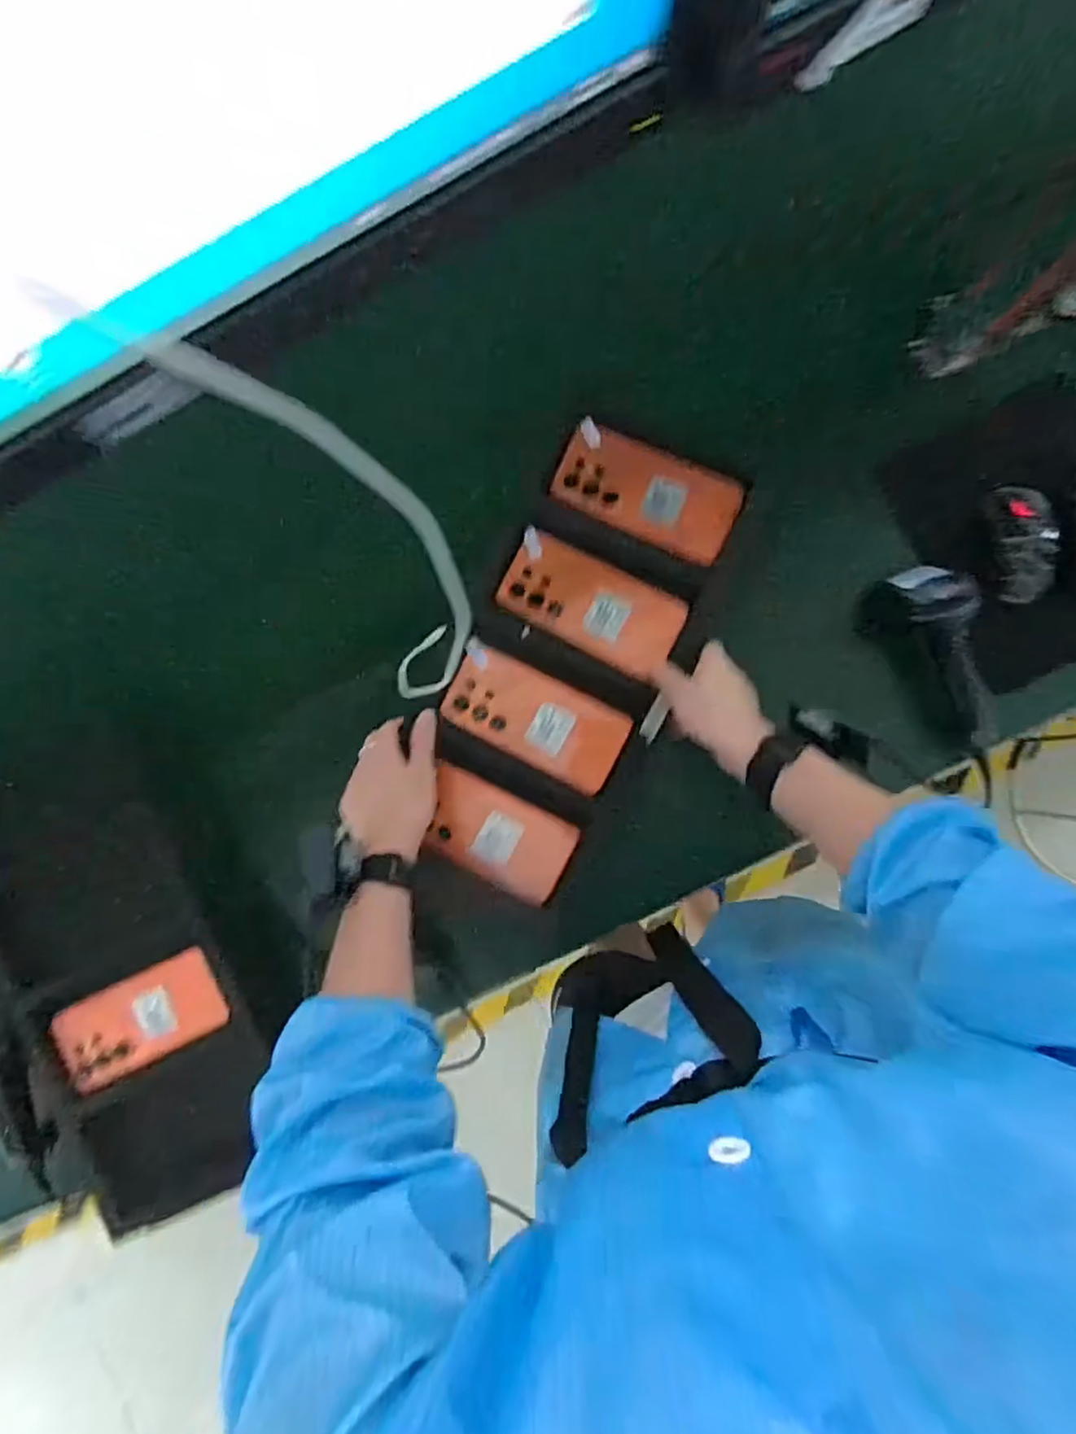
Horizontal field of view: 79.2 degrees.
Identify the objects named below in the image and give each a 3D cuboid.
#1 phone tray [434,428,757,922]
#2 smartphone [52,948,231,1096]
[{"bbox_3d":[0.027,-0.055,0.618,0.177,0.033,0.435,24,90,5],"label":"phone tray"},{"bbox_3d":[-0.385,0.295,0.627,0.172,0.010,0.083,-27,87,3],"label":"smartphone"}]

